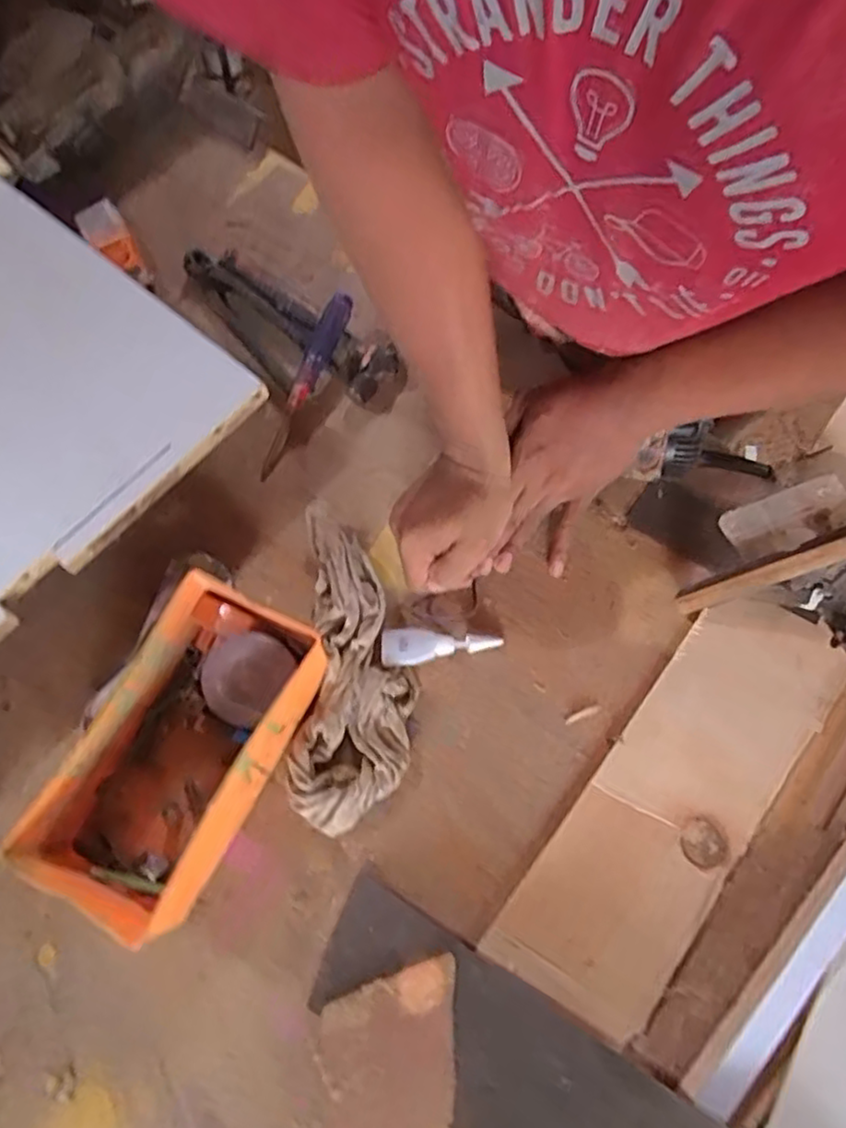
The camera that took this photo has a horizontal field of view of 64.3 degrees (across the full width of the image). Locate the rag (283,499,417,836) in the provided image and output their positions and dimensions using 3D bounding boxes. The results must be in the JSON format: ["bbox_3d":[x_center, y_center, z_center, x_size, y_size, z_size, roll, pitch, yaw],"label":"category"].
[{"bbox_3d":[-0.058,0.081,0.575,0.096,0.031,0.262,2,68,3],"label":"rag"}]

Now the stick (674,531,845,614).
[{"bbox_3d":[0.277,-0.001,0.502,0.012,0.204,0.023,10,64,-31],"label":"stick"}]

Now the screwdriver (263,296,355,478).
[{"bbox_3d":[-0.118,-0.178,0.665,0.024,0.020,0.196,23,88,11],"label":"screwdriver"}]

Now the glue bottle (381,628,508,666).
[{"bbox_3d":[0.016,0.074,0.582,0.101,0.017,0.032,2,68,3],"label":"glue bottle"}]

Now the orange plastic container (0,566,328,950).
[{"bbox_3d":[-0.183,0.141,0.522,0.122,0.076,0.239,25,71,11],"label":"orange plastic container"}]

